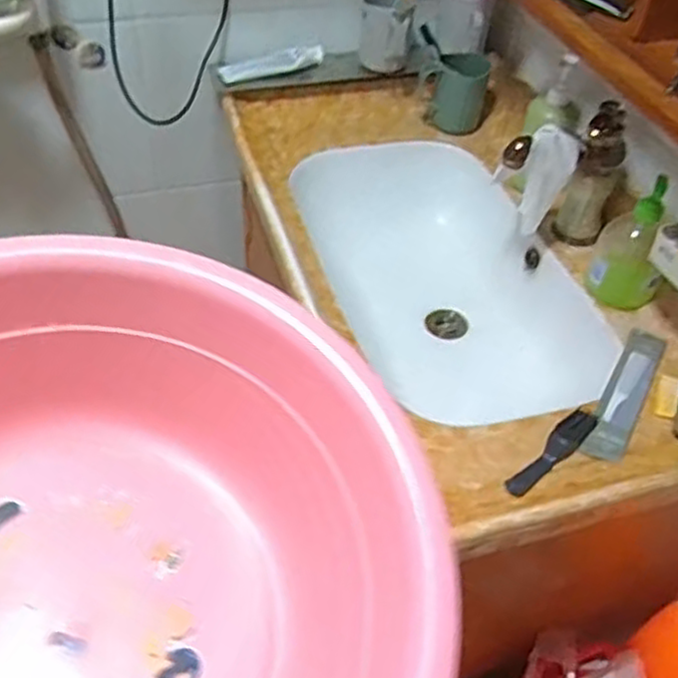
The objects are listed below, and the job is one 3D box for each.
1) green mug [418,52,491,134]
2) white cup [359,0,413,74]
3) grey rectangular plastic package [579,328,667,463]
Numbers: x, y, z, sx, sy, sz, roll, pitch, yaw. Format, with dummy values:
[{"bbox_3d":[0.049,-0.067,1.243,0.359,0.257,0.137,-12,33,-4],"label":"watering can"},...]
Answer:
[{"bbox_3d":[0.184,-0.406,1.185,0.114,0.103,0.079,7,46,2],"label":"green mug"},{"bbox_3d":[0.074,-0.486,1.148,0.078,0.128,0.086,7,46,2],"label":"white cup"},{"bbox_3d":[0.331,0.059,0.826,0.045,0.012,0.221,26,50,19],"label":"grey rectangular plastic package"}]

